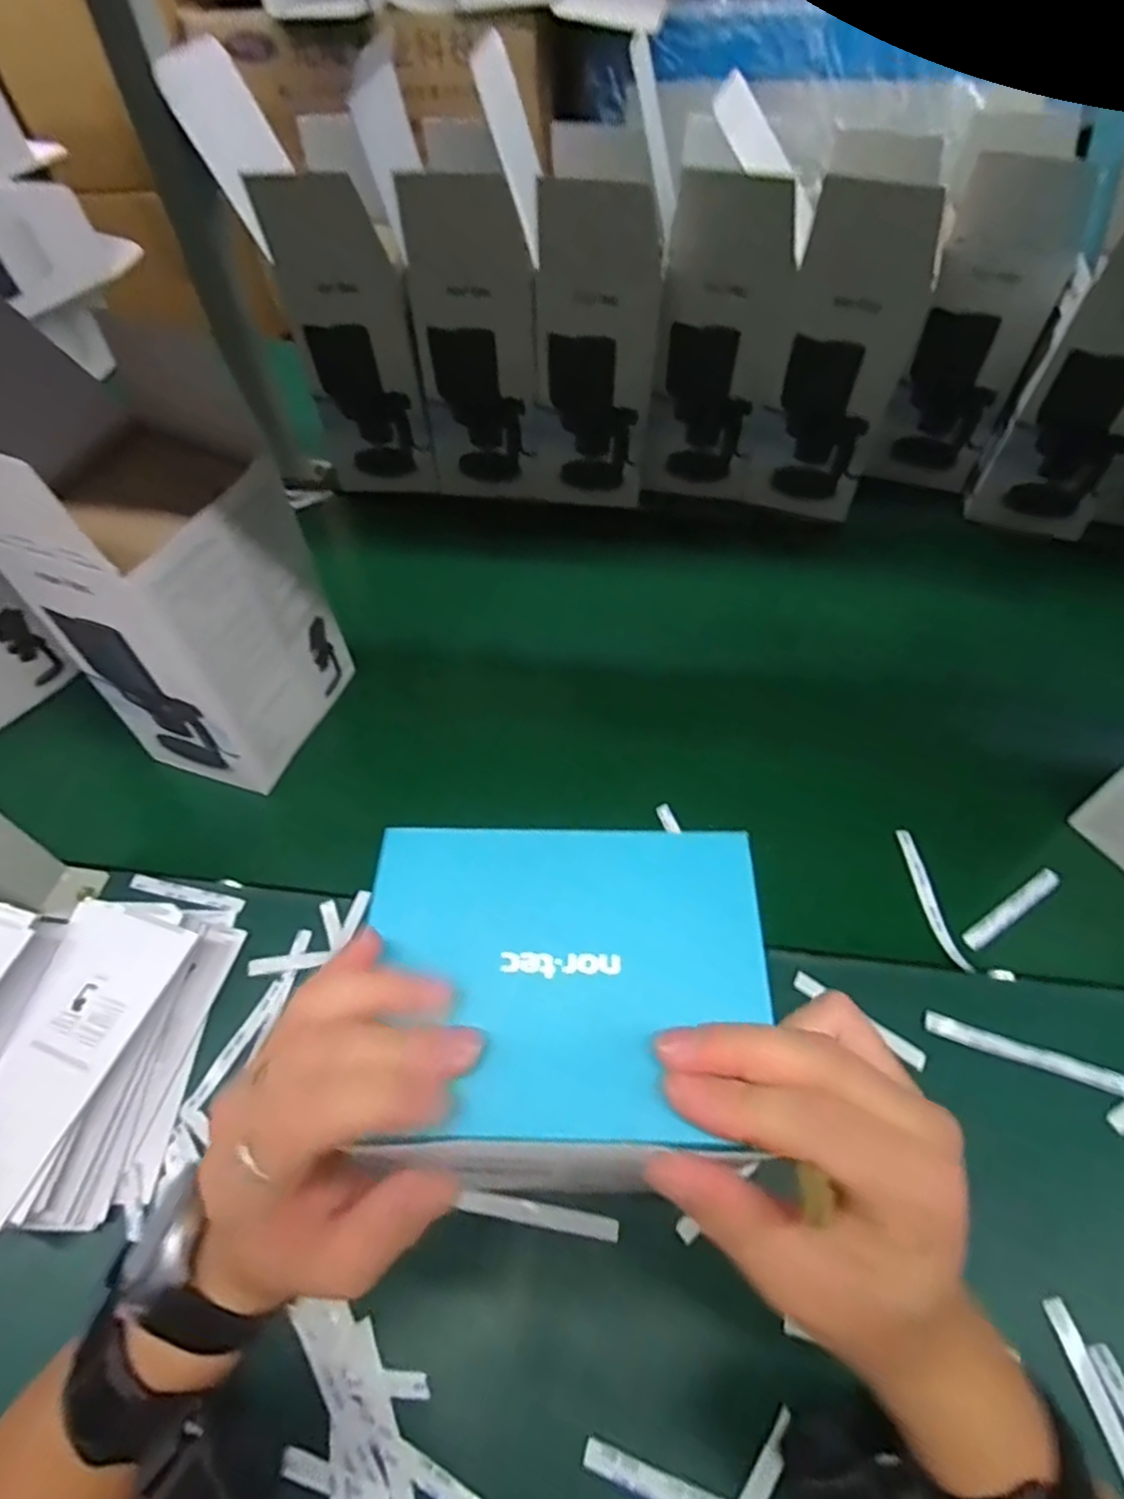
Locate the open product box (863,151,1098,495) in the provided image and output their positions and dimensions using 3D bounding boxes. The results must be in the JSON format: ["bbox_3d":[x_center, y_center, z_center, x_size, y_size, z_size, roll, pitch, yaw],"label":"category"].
[{"bbox_3d":[0.403,-0.400,0.696,0.109,0.272,0.074,22,58,16],"label":"open product box"}]

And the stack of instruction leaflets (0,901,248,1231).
[{"bbox_3d":[-0.293,0.190,0.444,0.119,0.038,0.185,7,55,6],"label":"stack of instruction leaflets"}]

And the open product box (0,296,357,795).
[{"bbox_3d":[-0.274,-0.105,0.526,0.132,0.248,0.156,17,56,13],"label":"open product box"}]

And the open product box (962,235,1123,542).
[{"bbox_3d":[0.489,-0.328,0.639,0.113,0.276,0.077,35,62,23],"label":"open product box"}]

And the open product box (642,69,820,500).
[{"bbox_3d":[0.163,-0.423,0.705,0.114,0.300,0.134,13,56,10],"label":"open product box"}]

